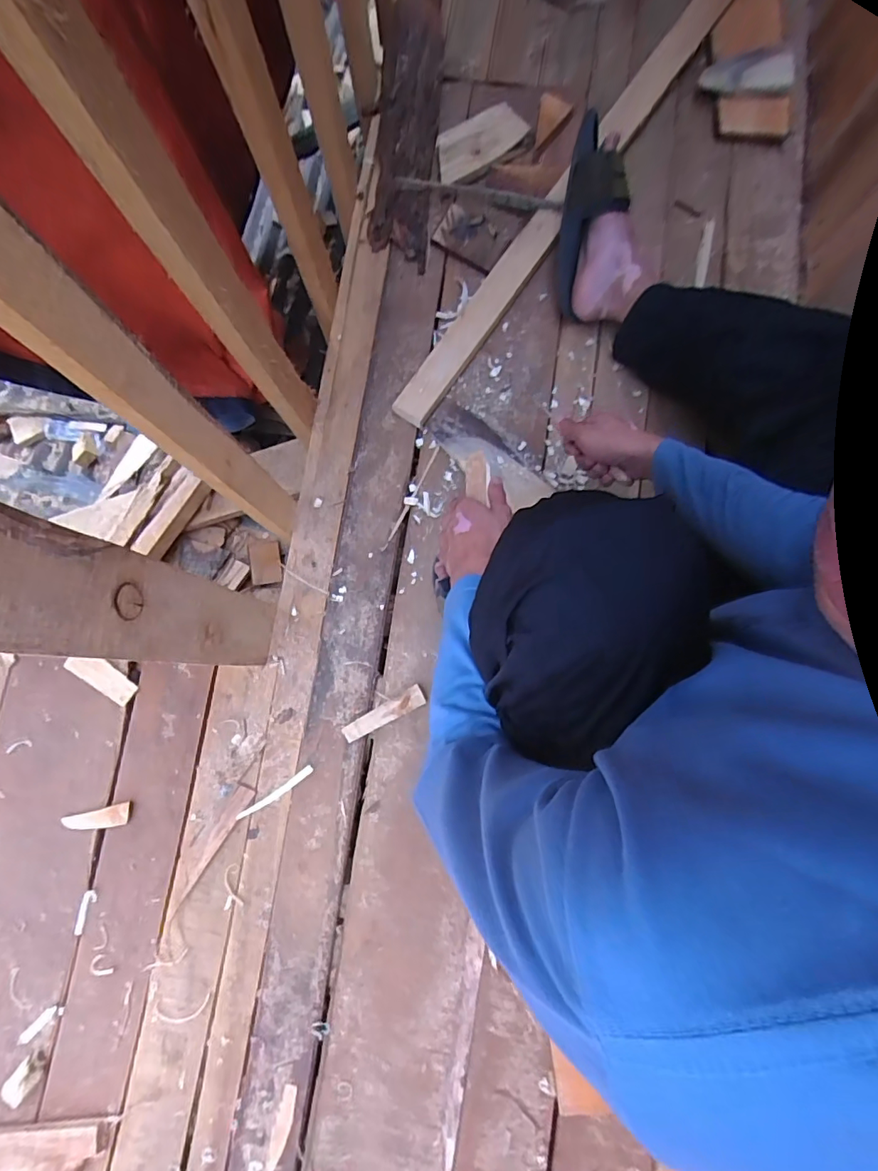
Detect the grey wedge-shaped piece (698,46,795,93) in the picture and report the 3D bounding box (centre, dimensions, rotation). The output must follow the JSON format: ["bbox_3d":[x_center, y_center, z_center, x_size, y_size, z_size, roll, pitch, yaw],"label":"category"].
[{"bbox_3d":[0.469,-0.775,0.770,0.126,0.040,0.038,8,80,3],"label":"grey wedge-shaped piece"}]

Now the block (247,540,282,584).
[{"bbox_3d":[-0.379,-0.050,1.113,0.065,0.012,0.090,-7,89,-18],"label":"block"}]

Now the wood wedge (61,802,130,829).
[{"bbox_3d":[-0.478,0.327,0.713,0.093,0.012,0.028,-14,82,1],"label":"wood wedge"}]

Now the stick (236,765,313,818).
[{"bbox_3d":[-0.228,0.291,0.712,0.124,0.010,0.013,-34,81,-5],"label":"stick"}]

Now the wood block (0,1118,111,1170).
[{"bbox_3d":[-0.514,0.722,0.651,0.180,0.014,0.065,-7,82,2],"label":"wood block"}]

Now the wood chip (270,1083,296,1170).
[{"bbox_3d":[-0.200,0.693,0.653,0.019,0.004,0.099,14,80,4],"label":"wood chip"}]

